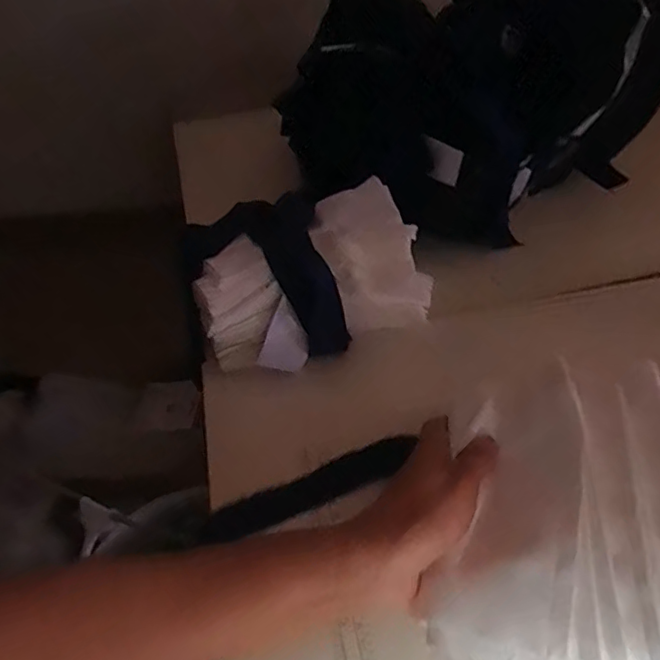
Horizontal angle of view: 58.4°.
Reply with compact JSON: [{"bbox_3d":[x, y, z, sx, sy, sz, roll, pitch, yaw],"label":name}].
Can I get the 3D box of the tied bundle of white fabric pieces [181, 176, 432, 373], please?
[{"bbox_3d":[-0.020,-0.045,0.495,0.186,0.074,0.111,-18,48,-12],"label":"tied bundle of white fabric pieces"}]

